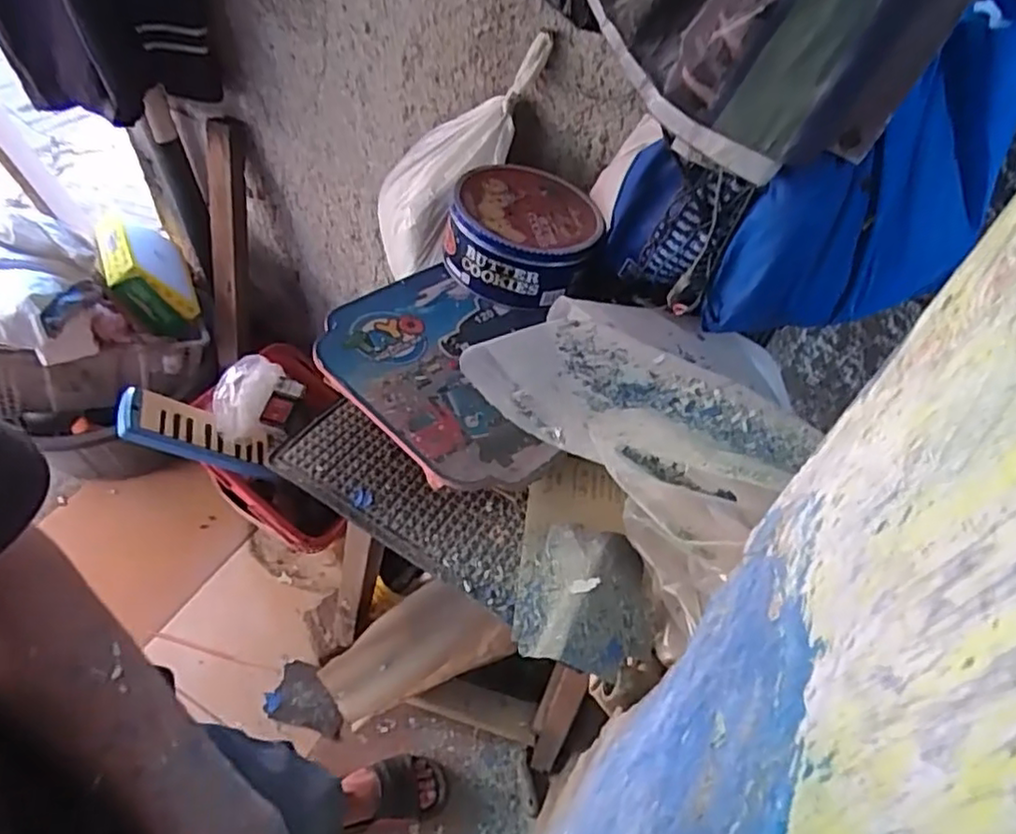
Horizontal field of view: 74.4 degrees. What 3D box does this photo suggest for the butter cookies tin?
[{"bbox_3d":[0.018,-0.225,0.828,0.182,0.084,0.178,3,52,-4],"label":"butter cookies tin"}]

